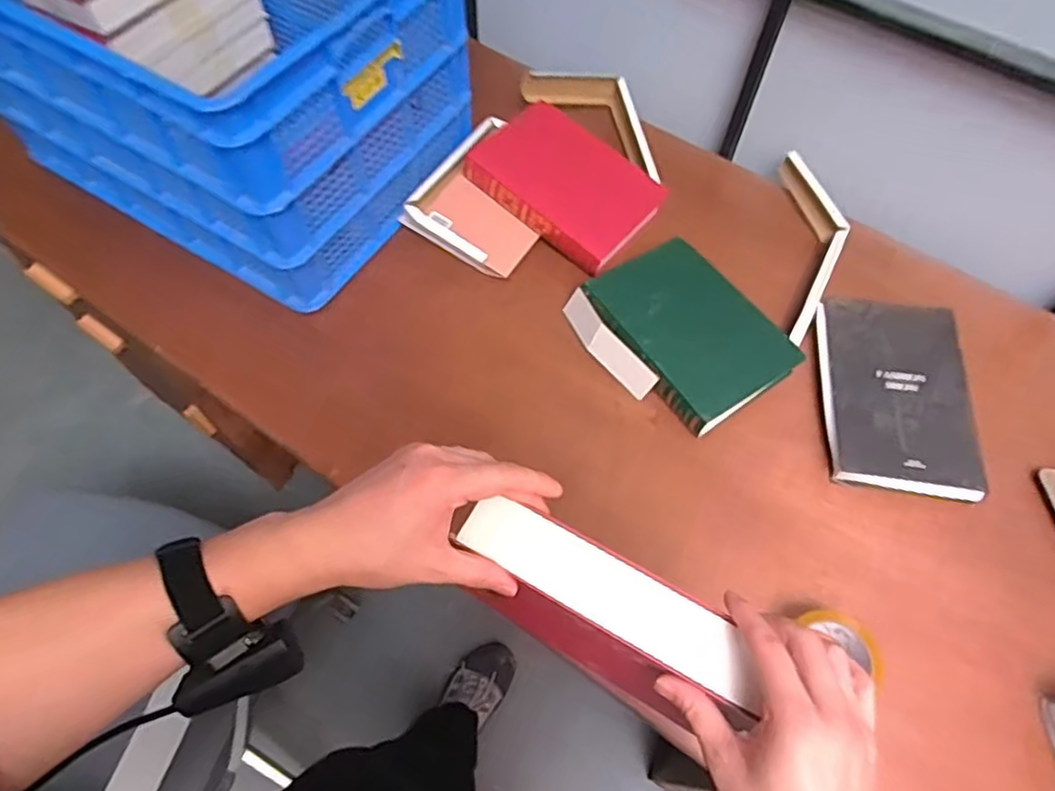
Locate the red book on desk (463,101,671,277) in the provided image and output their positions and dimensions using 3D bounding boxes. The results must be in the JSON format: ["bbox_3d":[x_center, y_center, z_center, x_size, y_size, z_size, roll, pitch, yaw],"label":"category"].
[{"bbox_3d":[0.065,-0.345,1.050,0.282,0.037,0.214,36,67,17],"label":"red book on desk"}]

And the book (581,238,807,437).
[{"bbox_3d":[0.227,-0.095,0.941,0.196,0.046,0.272,-31,67,-17],"label":"book"}]

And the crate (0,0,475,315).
[{"bbox_3d":[-0.438,-0.493,0.974,0.614,0.379,0.492,35,66,16],"label":"crate"}]

